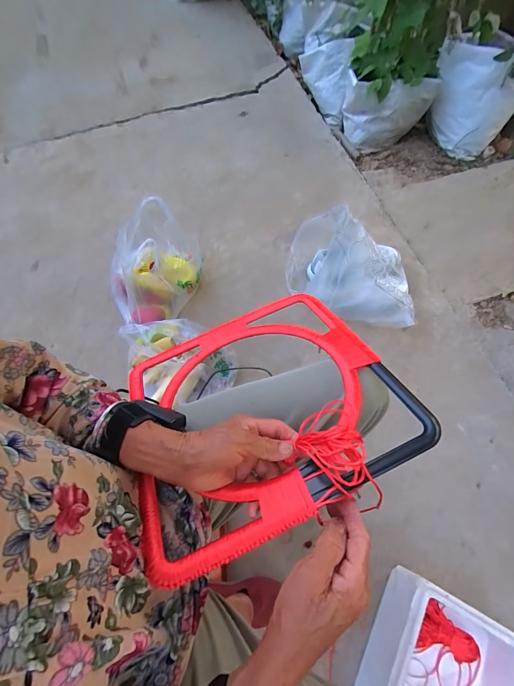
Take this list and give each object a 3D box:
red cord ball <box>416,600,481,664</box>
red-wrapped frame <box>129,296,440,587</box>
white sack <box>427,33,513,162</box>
[{"bbox_3d":[0.371,0.562,0.622,0.103,0.028,0.085,12,66,11],"label":"red cord ball"},{"bbox_3d":[-0.007,0.070,0.426,0.329,0.023,0.330,-25,43,-4],"label":"red-wrapped frame"},{"bbox_3d":[0.824,-0.945,1.221,0.232,0.272,0.306,-31,67,-11],"label":"white sack"}]

